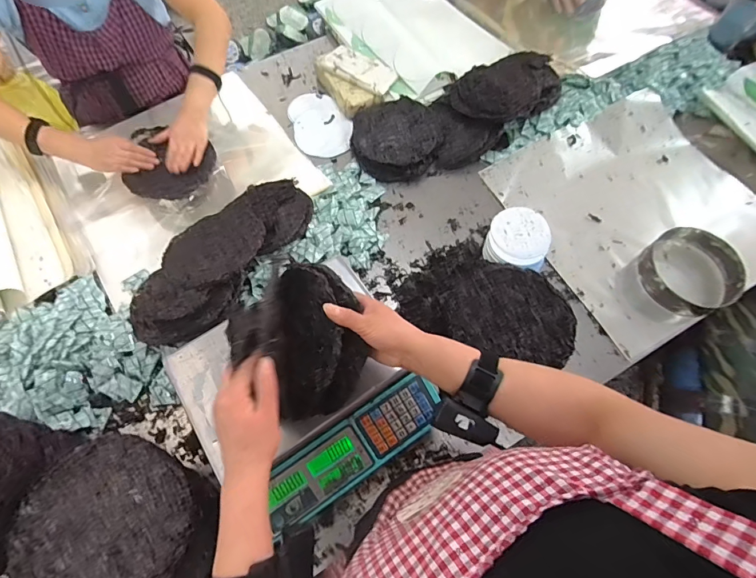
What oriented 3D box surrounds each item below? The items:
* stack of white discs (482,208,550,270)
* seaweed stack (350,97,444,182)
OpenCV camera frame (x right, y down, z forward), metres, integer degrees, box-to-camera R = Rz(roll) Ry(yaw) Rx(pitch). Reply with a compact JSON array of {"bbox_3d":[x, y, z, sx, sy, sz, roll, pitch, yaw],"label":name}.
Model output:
[{"bbox_3d":[0.300,-0.102,0.866,0.131,0.043,0.147,19,68,10],"label":"stack of white discs"},{"bbox_3d":[0.046,-0.368,0.991,0.204,0.055,0.216,33,70,15],"label":"seaweed stack"}]

